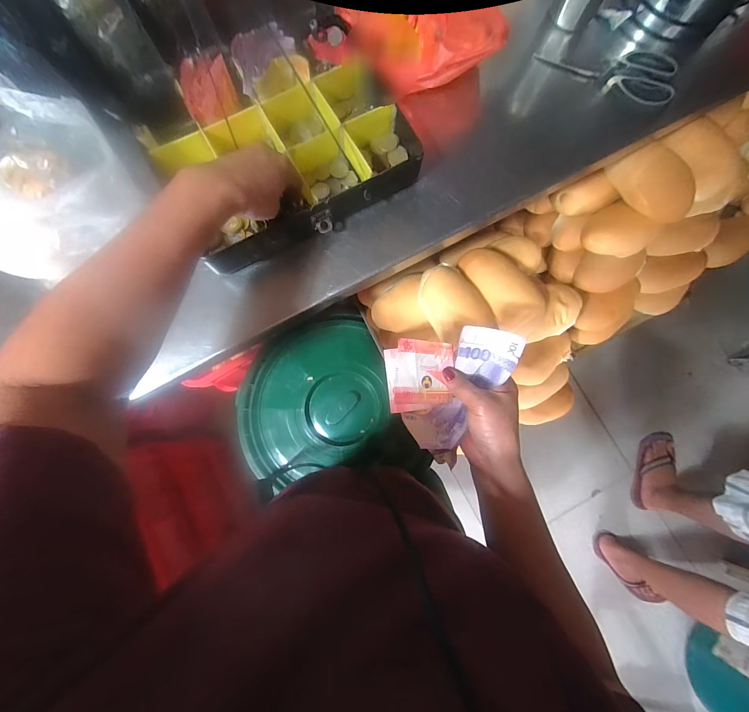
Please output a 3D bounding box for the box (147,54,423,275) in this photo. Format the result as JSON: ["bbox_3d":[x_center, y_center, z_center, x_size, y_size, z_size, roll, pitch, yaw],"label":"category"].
[{"bbox_3d":[-0.102,-0.254,0.396,0.284,0.075,0.213,-22,81,-1],"label":"box"}]

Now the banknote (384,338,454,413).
[{"bbox_3d":[0.049,0.020,0.342,0.075,0.014,0.072,-2,92,-26],"label":"banknote"}]

